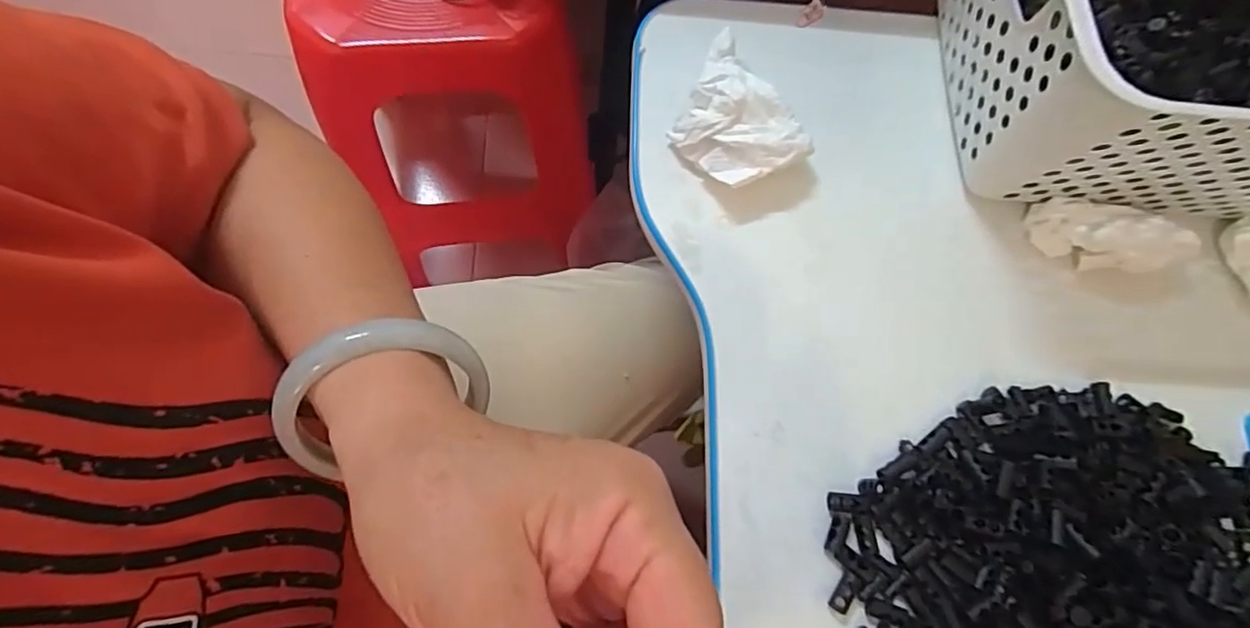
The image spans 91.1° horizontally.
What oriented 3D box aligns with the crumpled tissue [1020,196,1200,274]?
[{"bbox_3d":[0.270,-0.042,0.337,0.083,0.026,0.033,13,74,-1],"label":"crumpled tissue"}]

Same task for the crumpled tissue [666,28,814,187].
[{"bbox_3d":[0.056,-0.112,0.344,0.062,0.033,0.086,-31,79,-12],"label":"crumpled tissue"}]

